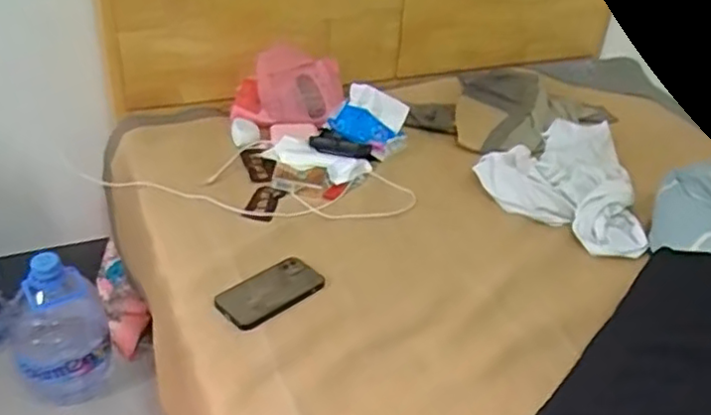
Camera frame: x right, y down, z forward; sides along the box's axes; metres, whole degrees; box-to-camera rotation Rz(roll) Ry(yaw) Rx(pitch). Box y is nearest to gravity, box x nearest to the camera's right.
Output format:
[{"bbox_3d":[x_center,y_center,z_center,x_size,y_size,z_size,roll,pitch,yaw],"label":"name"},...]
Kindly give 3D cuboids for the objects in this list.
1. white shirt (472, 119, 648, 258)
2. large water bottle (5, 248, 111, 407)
[{"bbox_3d":[0.352,-0.061,1.152,0.260,0.068,0.333,12,34,10],"label":"white shirt"},{"bbox_3d":[-0.531,0.203,1.185,0.151,0.281,0.154,-15,38,-27],"label":"large water bottle"}]

